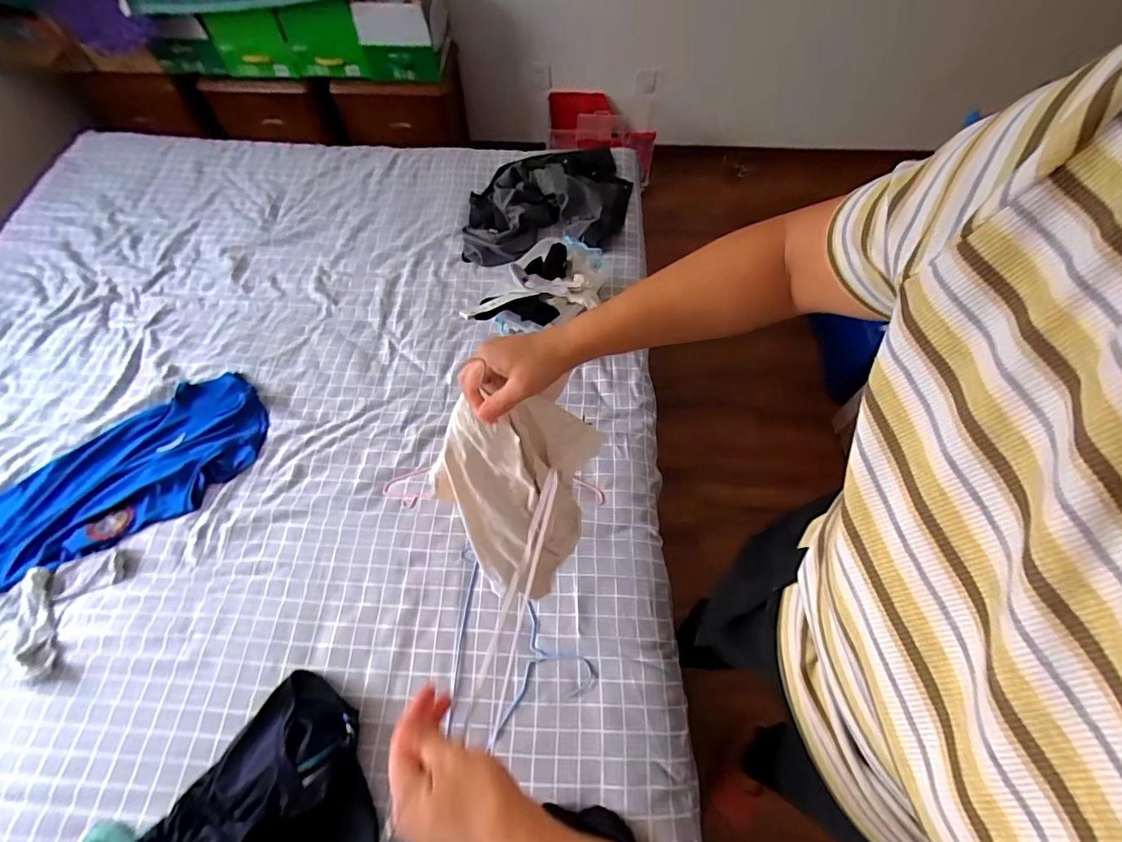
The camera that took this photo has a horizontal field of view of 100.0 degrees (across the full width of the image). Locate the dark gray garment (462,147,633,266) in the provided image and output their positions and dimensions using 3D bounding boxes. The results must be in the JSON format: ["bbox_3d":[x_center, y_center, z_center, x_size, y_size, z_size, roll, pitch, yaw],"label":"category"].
[{"bbox_3d":[-0.035,-0.642,1.334,0.472,0.105,0.467,-2,60,-1],"label":"dark gray garment"}]

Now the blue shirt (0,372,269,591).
[{"bbox_3d":[-0.900,0.132,0.939,0.610,0.030,0.275,-39,67,-19],"label":"blue shirt"}]

